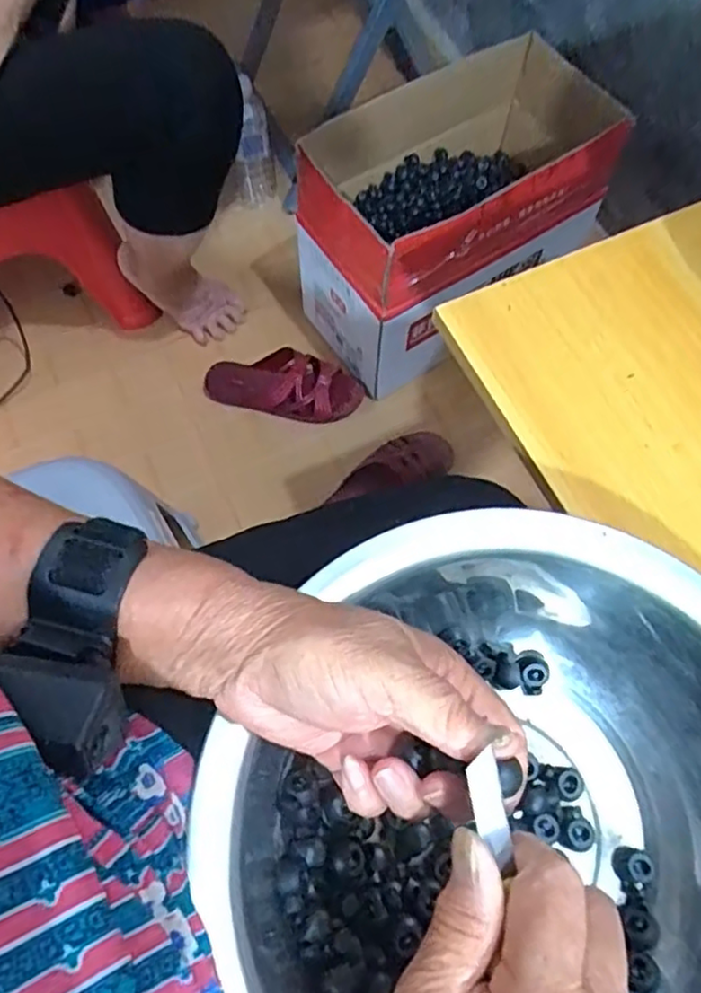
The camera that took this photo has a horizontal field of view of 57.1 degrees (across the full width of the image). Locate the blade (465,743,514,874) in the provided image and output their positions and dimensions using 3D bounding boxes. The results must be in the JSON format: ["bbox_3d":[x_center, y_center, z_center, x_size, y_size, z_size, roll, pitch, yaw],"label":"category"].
[{"bbox_3d":[0.050,0.112,0.231,0.012,0.005,0.039,-13,92,-7],"label":"blade"}]

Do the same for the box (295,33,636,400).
[{"bbox_3d":[0.146,-0.394,0.931,0.417,0.315,0.235,-33,74,-13],"label":"box"}]

